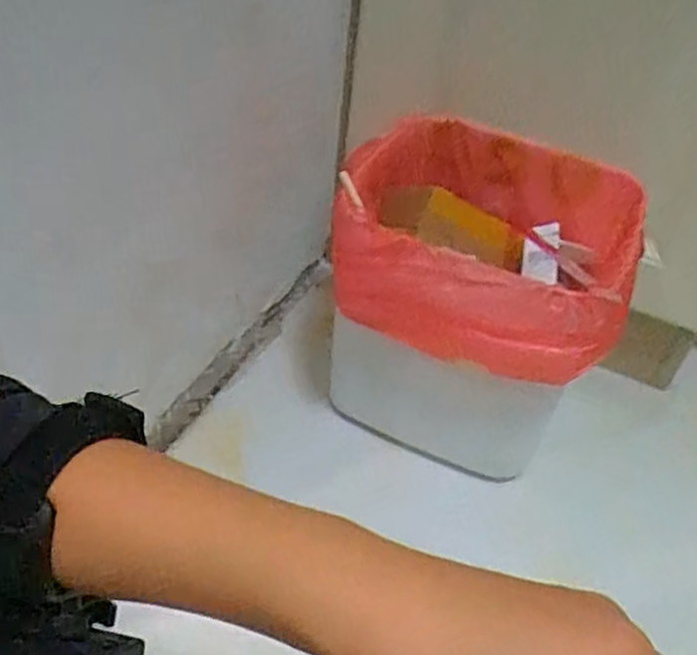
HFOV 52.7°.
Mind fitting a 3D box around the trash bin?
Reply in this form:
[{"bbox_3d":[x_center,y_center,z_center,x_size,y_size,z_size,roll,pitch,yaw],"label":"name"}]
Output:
[{"bbox_3d":[0.105,-0.017,0.633,0.224,0.239,0.224,12,44,6],"label":"trash bin"}]

